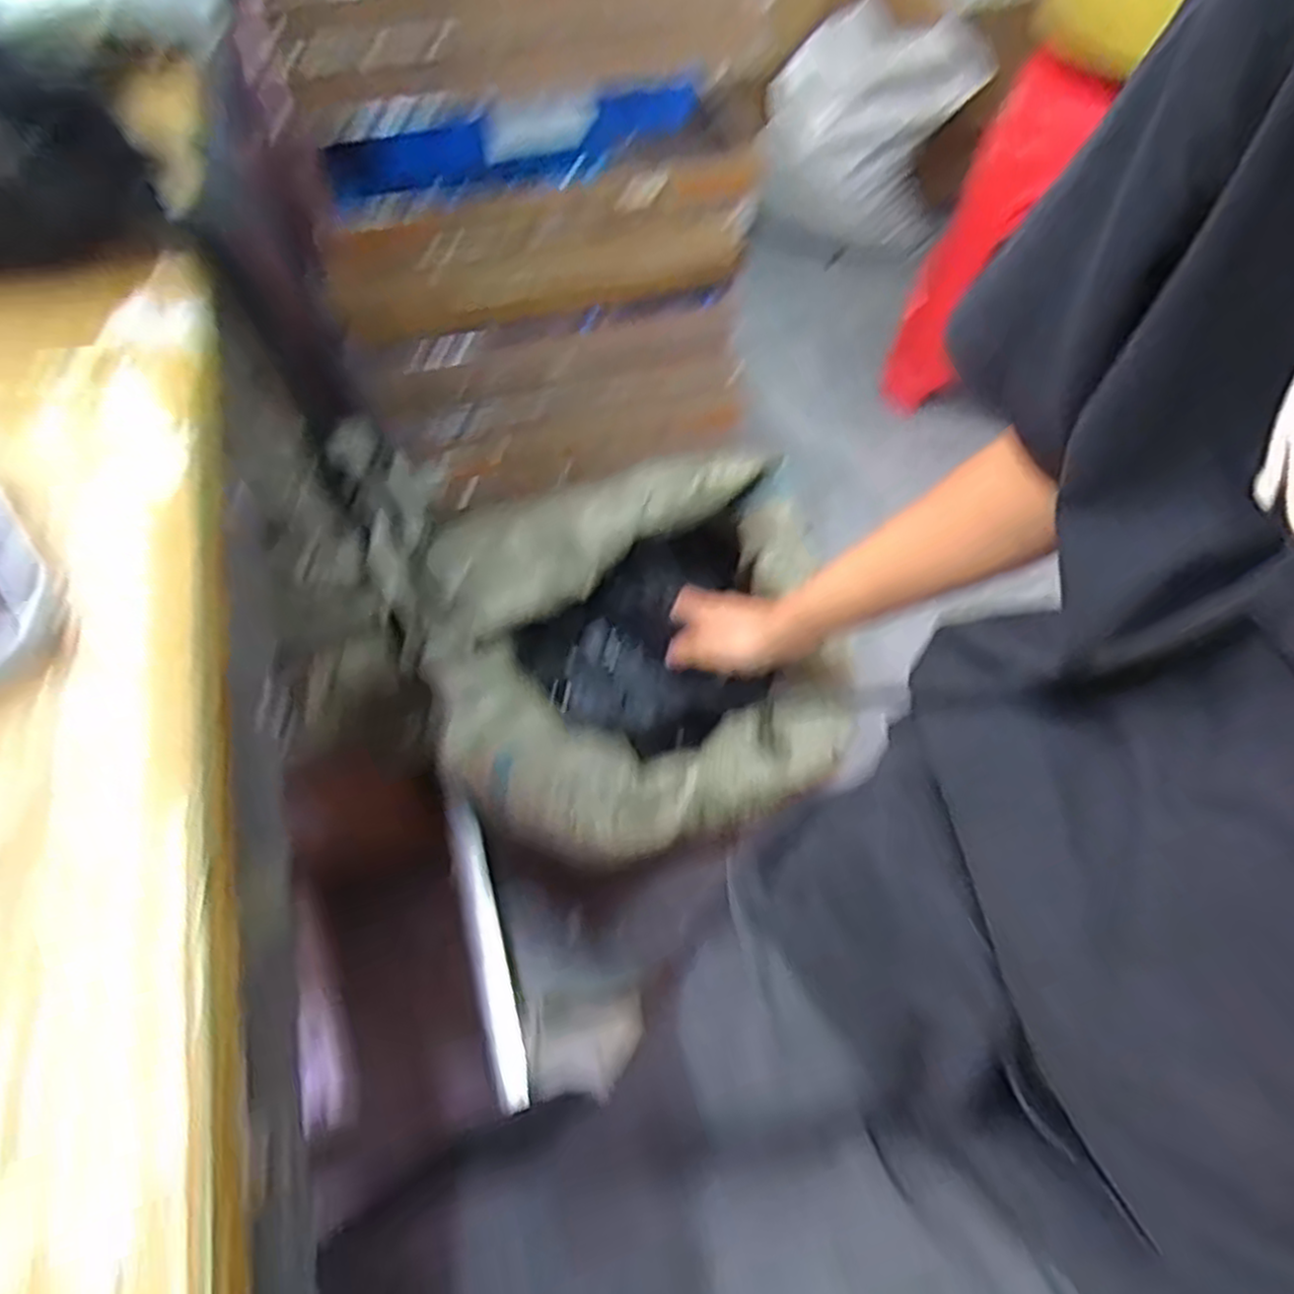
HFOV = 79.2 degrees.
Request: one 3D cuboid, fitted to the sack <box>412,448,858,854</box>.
[{"bbox_3d":[-0.009,0.014,0.667,0.332,0.216,0.342,-15,60,-11],"label":"sack"}]

